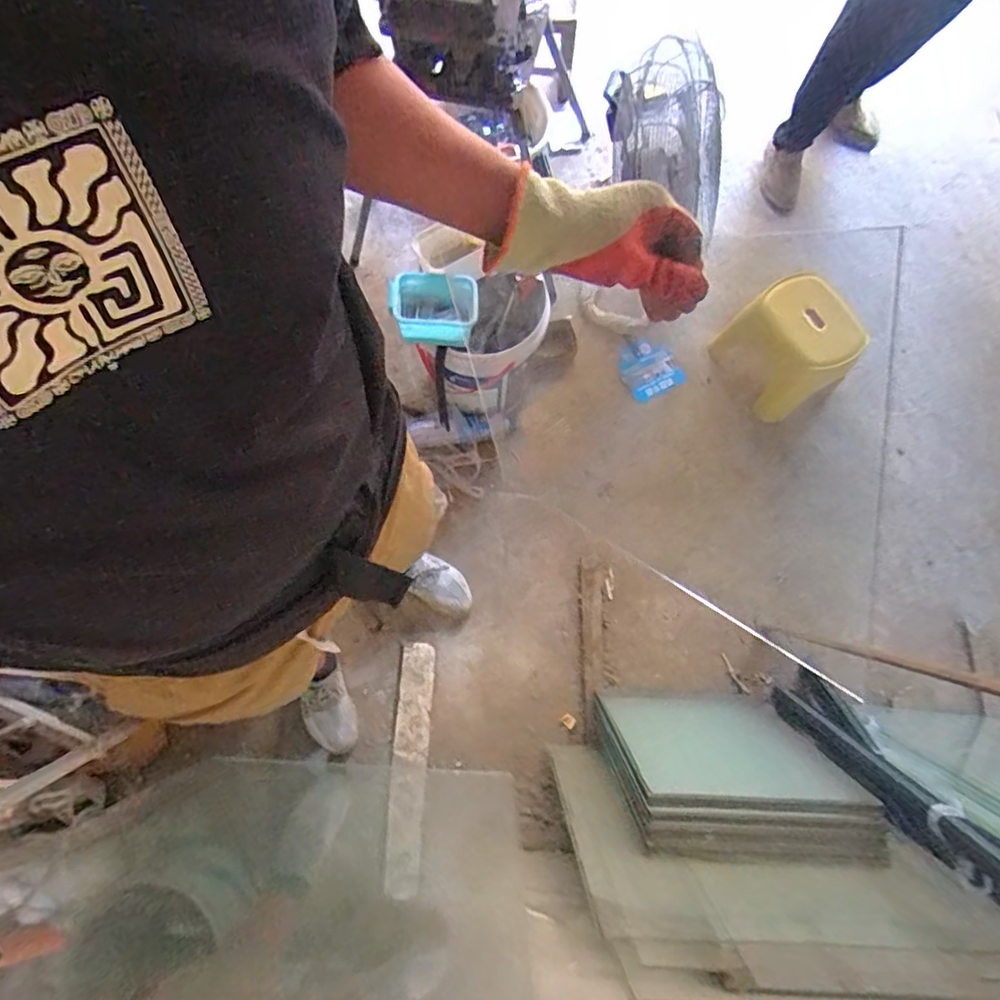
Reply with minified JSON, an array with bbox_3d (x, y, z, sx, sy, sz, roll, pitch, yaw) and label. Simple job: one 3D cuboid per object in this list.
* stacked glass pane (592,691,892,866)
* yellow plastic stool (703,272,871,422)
[{"bbox_3d":[0.445,0.535,1.193,0.463,0.511,0.110,-2,93,0],"label":"stacked glass pane"},{"bbox_3d":[0.777,-0.417,1.586,0.245,0.252,0.315,-35,78,-10],"label":"yellow plastic stool"}]

